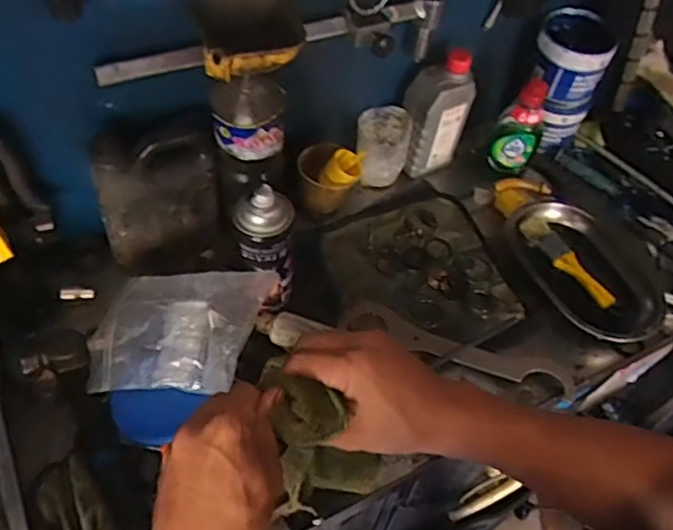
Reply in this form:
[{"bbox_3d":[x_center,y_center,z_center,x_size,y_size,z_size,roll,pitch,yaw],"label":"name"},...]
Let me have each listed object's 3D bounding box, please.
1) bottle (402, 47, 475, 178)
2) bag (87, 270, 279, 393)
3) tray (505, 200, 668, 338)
[{"bbox_3d":[0.134,-0.202,0.851,0.082,0.175,0.058,-33,62,-26],"label":"bottle"},{"bbox_3d":[-0.168,0.061,0.658,0.178,0.069,0.140,7,53,1],"label":"bag"},{"bbox_3d":[0.315,0.004,0.801,0.158,0.034,0.220,-20,57,-18],"label":"tray"}]

